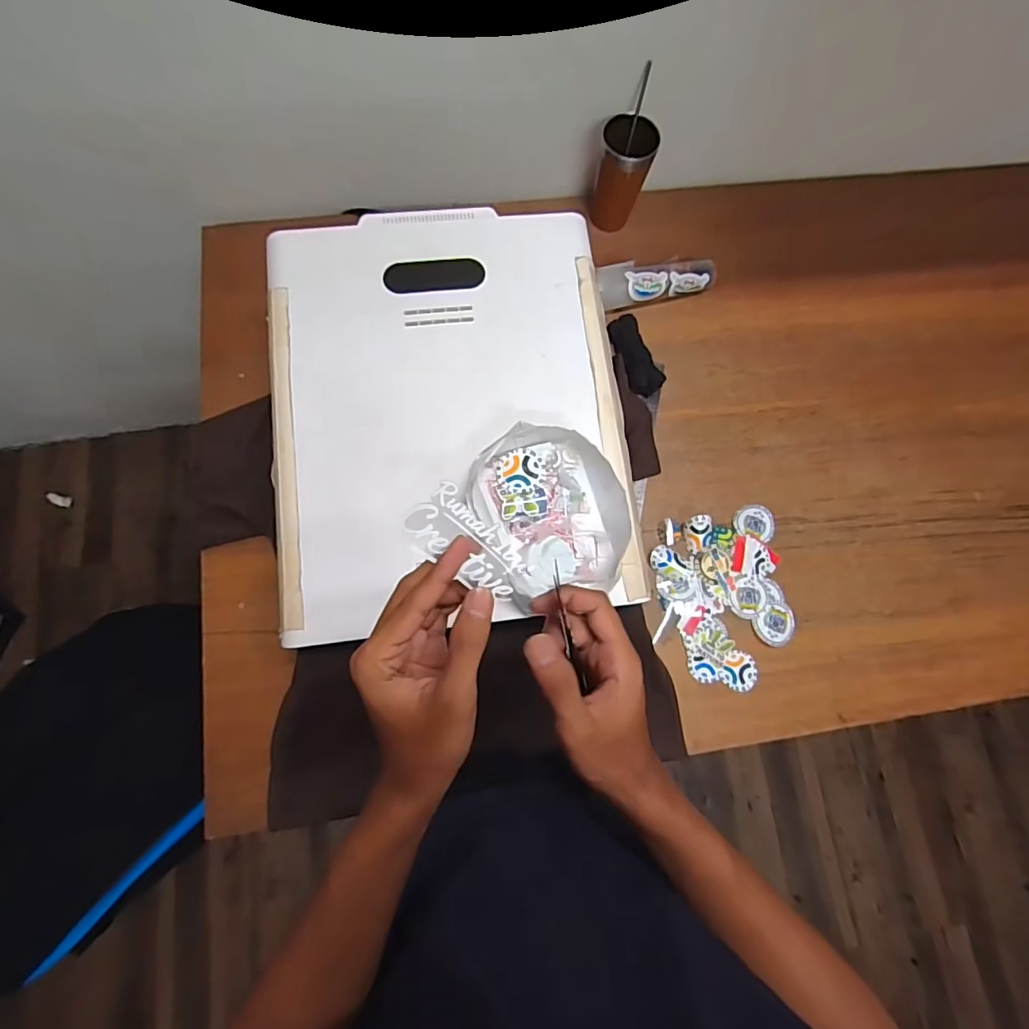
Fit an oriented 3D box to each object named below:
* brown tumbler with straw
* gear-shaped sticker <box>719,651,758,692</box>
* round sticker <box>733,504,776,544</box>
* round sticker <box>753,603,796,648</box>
[{"bbox_3d":[0.170,-0.539,0.799,0.082,0.185,0.115,16,77,1],"label":"brown tumbler with straw"},{"bbox_3d":[0.311,0.217,0.712,0.051,0.005,0.052,27,78,3],"label":"gear-shaped sticker"},{"bbox_3d":[0.356,0.011,0.763,0.059,0.010,0.051,17,77,4],"label":"round sticker"},{"bbox_3d":[0.367,0.154,0.725,0.058,0.004,0.053,-1,76,4],"label":"round sticker"}]

